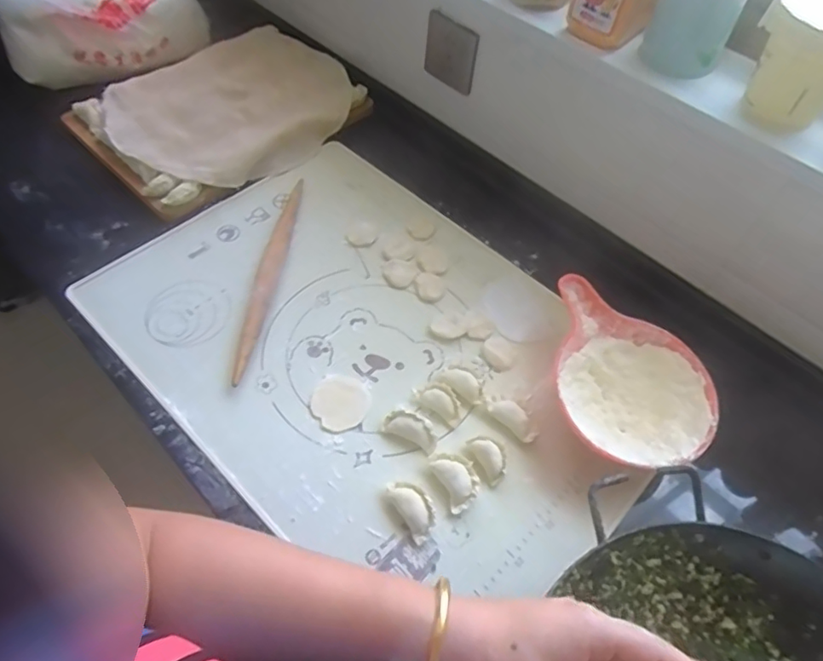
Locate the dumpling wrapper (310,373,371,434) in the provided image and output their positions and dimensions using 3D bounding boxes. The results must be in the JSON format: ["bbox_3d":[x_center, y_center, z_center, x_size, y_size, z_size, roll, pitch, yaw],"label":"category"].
[{"bbox_3d":[-0.079,0.079,0.628,0.064,0.004,0.068,1,50,-1],"label":"dumpling wrapper"}]

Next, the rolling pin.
[{"bbox_3d":[-0.177,-0.085,0.718,0.025,0.027,0.342,6,55,1],"label":"rolling pin"}]

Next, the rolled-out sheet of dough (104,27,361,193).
[{"bbox_3d":[-0.264,-0.351,0.884,0.240,0.028,0.369,45,63,10],"label":"rolled-out sheet of dough"}]

